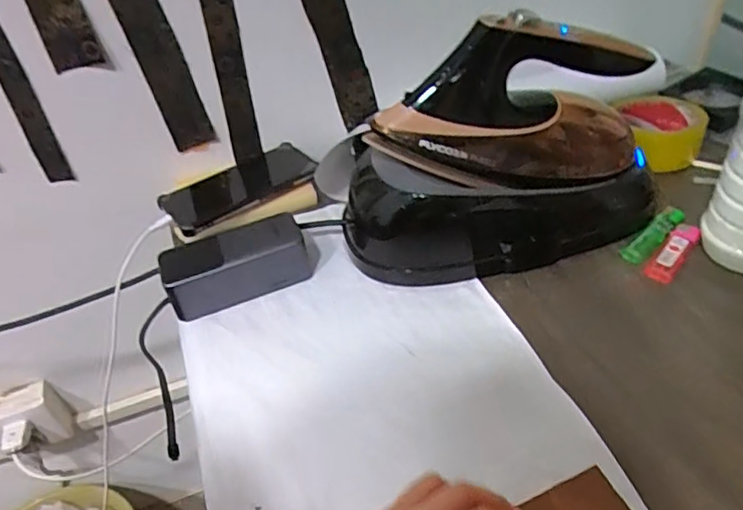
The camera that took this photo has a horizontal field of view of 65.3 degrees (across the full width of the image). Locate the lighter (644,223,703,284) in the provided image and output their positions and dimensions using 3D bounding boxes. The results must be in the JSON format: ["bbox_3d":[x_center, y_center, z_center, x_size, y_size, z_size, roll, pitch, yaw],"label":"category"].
[{"bbox_3d":[0.270,-0.002,0.518,0.022,0.013,0.078,29,52,35],"label":"lighter"}]

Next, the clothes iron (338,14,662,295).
[{"bbox_3d":[0.113,-0.090,0.507,0.286,0.194,0.114,-10,41,-2],"label":"clothes iron"}]

